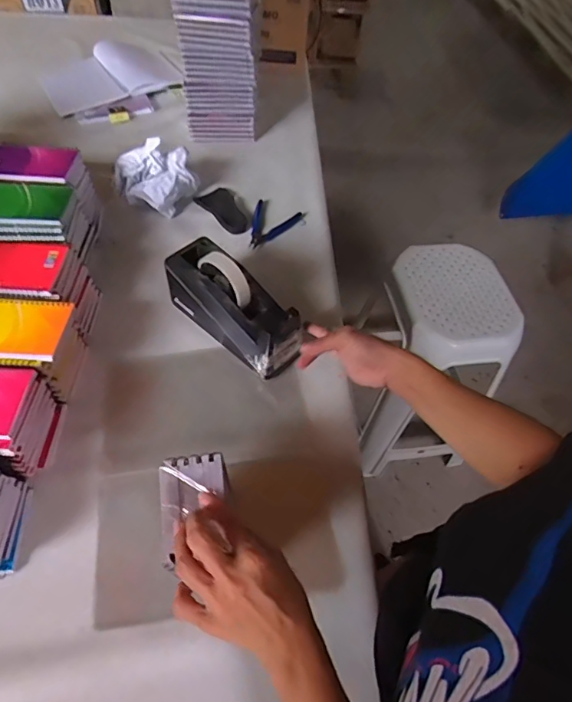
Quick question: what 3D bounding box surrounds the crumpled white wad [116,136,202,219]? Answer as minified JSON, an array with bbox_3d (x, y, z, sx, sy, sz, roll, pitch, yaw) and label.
[{"bbox_3d":[-0.225,-0.292,0.806,0.143,0.086,0.090,-5,55,-7],"label":"crumpled white wad"}]

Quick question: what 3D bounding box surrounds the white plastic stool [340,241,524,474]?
[{"bbox_3d":[0.374,0.025,1.291,0.297,0.531,0.382,4,54,-3],"label":"white plastic stool"}]

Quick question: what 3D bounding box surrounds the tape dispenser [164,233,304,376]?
[{"bbox_3d":[-0.070,-0.069,0.642,0.205,0.112,0.083,37,61,21],"label":"tape dispenser"}]

